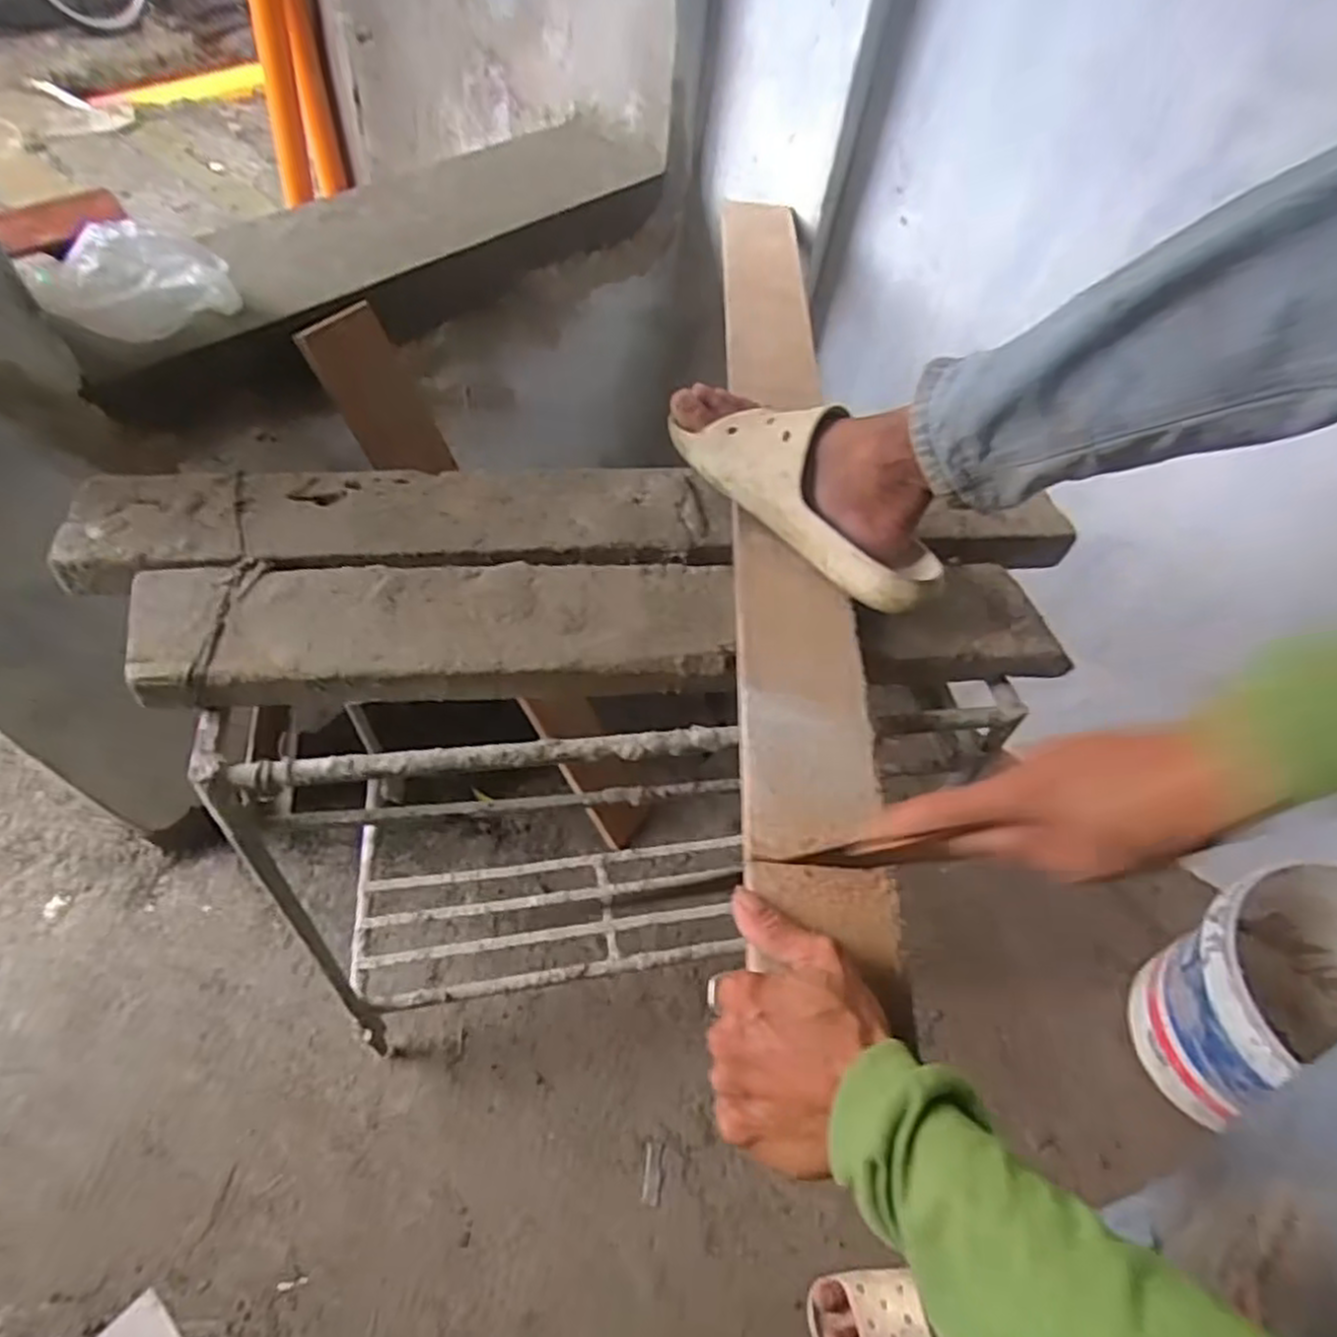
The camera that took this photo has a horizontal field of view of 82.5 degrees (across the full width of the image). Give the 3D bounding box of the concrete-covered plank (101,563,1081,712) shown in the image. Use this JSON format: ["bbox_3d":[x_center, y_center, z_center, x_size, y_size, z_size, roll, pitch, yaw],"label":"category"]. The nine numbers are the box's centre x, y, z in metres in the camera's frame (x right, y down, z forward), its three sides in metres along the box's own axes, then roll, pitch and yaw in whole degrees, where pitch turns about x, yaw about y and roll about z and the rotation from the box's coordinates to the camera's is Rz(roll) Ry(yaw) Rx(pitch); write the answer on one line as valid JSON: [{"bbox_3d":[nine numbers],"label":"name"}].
[{"bbox_3d":[-0.032,-0.039,0.586,0.673,0.039,0.108,-3,55,-7],"label":"concrete-covered plank"}]

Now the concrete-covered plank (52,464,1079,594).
[{"bbox_3d":[-0.054,-0.133,0.652,0.805,0.042,0.110,-4,55,-8],"label":"concrete-covered plank"}]

